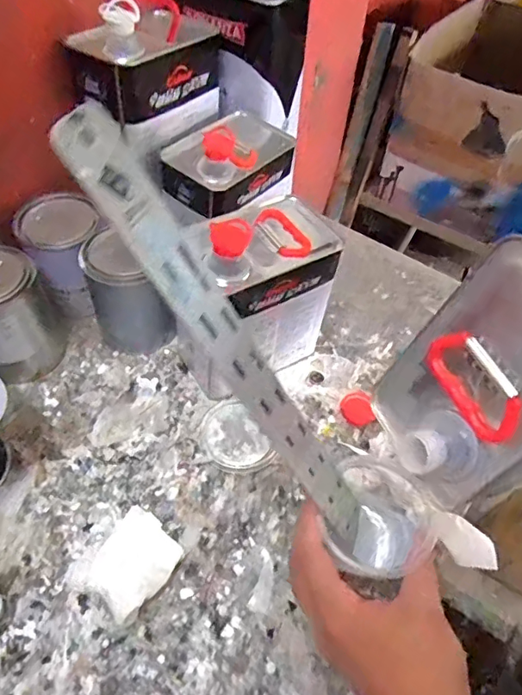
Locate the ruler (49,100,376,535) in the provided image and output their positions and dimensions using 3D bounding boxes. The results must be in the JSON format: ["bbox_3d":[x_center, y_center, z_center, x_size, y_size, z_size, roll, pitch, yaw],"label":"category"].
[{"bbox_3d":[-0.002,0.017,0.277,0.005,0.301,0.037,-2,44,40],"label":"ruler"}]

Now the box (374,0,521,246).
[{"bbox_3d":[0.529,-0.516,1.124,0.398,0.288,0.512,26,54,15],"label":"box"}]

